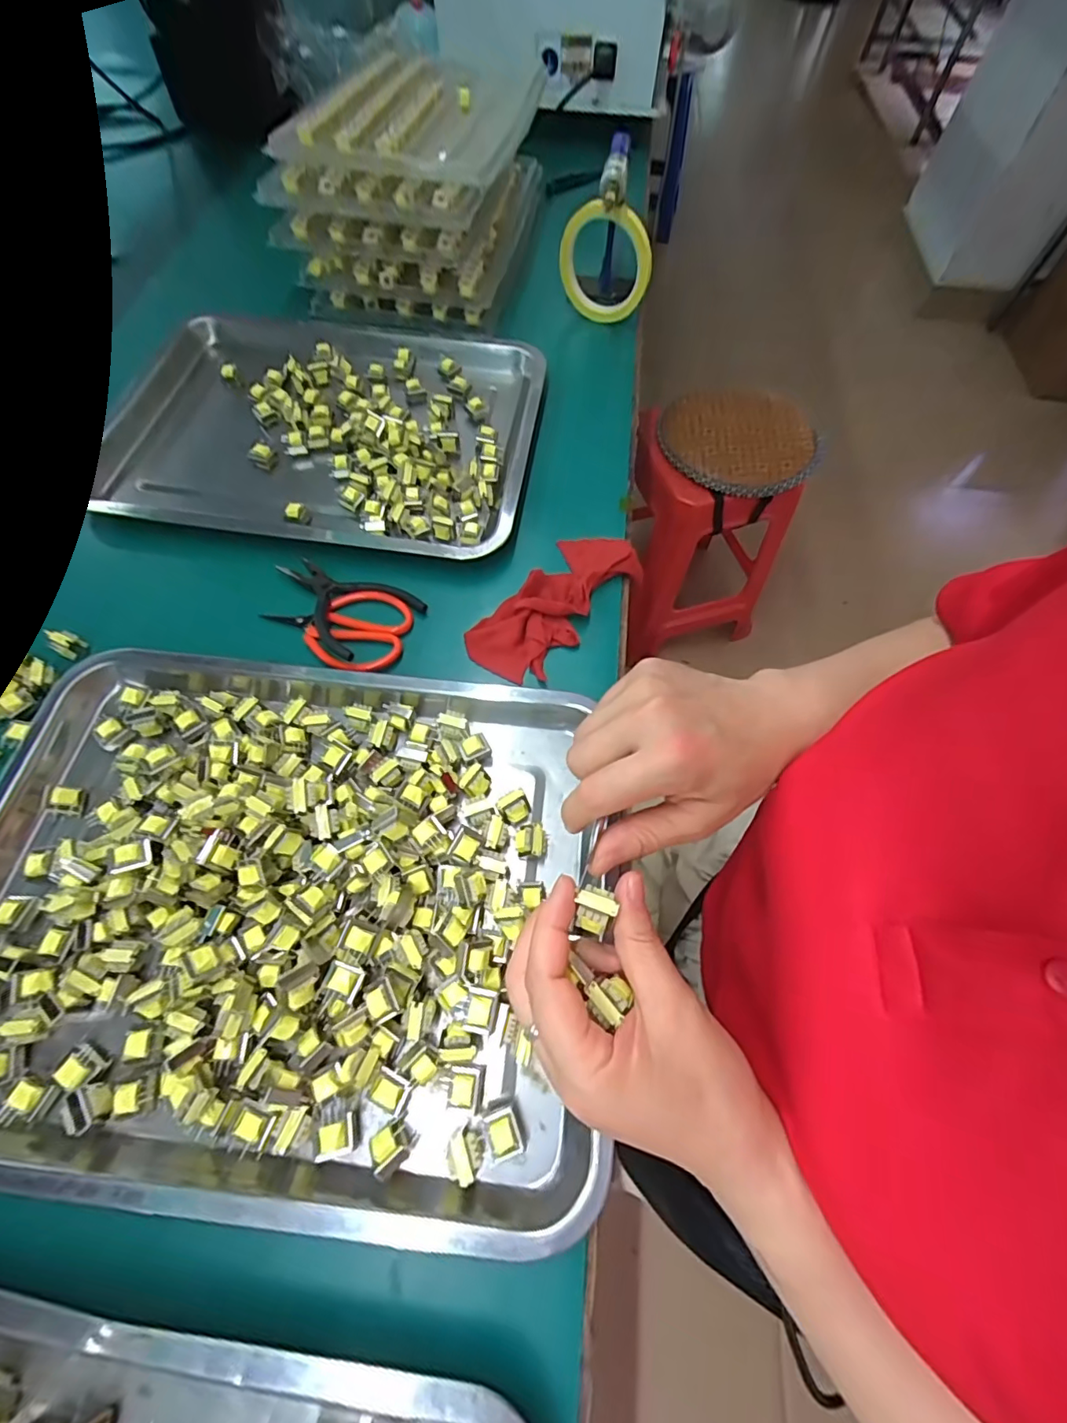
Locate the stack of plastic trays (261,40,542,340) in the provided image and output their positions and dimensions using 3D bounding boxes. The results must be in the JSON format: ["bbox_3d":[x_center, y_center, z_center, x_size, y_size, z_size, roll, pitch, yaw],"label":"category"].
[{"bbox_3d":[-0.130,-0.593,0.585,0.232,0.130,0.293,7,64,2],"label":"stack of plastic trays"}]

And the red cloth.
[{"bbox_3d":[0.020,-0.090,0.414,0.067,0.022,0.158,34,68,15],"label":"red cloth"}]

